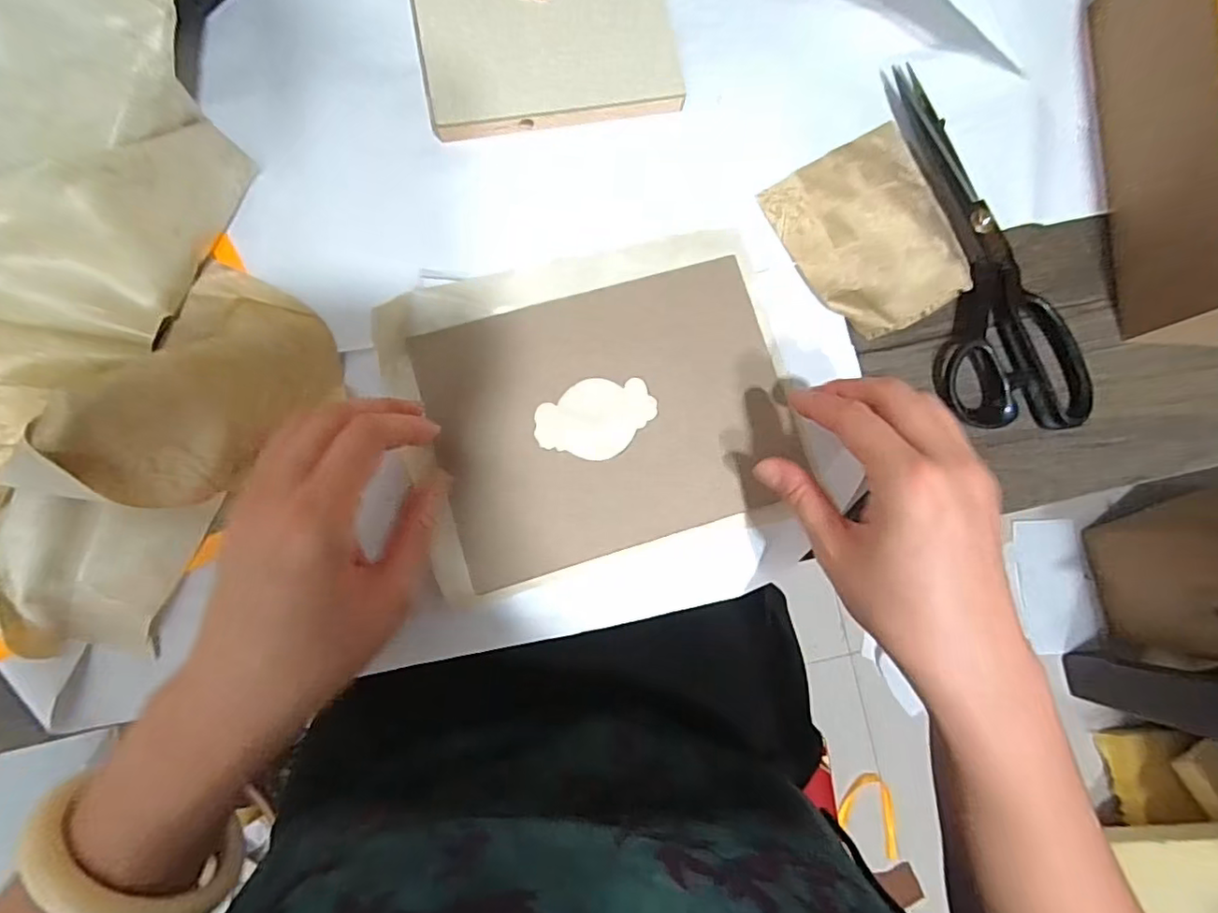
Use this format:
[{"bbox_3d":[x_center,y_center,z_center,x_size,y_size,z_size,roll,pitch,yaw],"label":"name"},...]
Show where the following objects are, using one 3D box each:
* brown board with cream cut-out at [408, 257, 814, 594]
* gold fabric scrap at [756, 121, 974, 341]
[{"bbox_3d":[0.003,-0.025,0.344,0.201,0.004,0.152,-17,82,-6],"label":"brown board with cream cut-out"},{"bbox_3d":[0.165,-0.139,0.365,0.105,0.006,0.117,-28,83,-7],"label":"gold fabric scrap"}]

